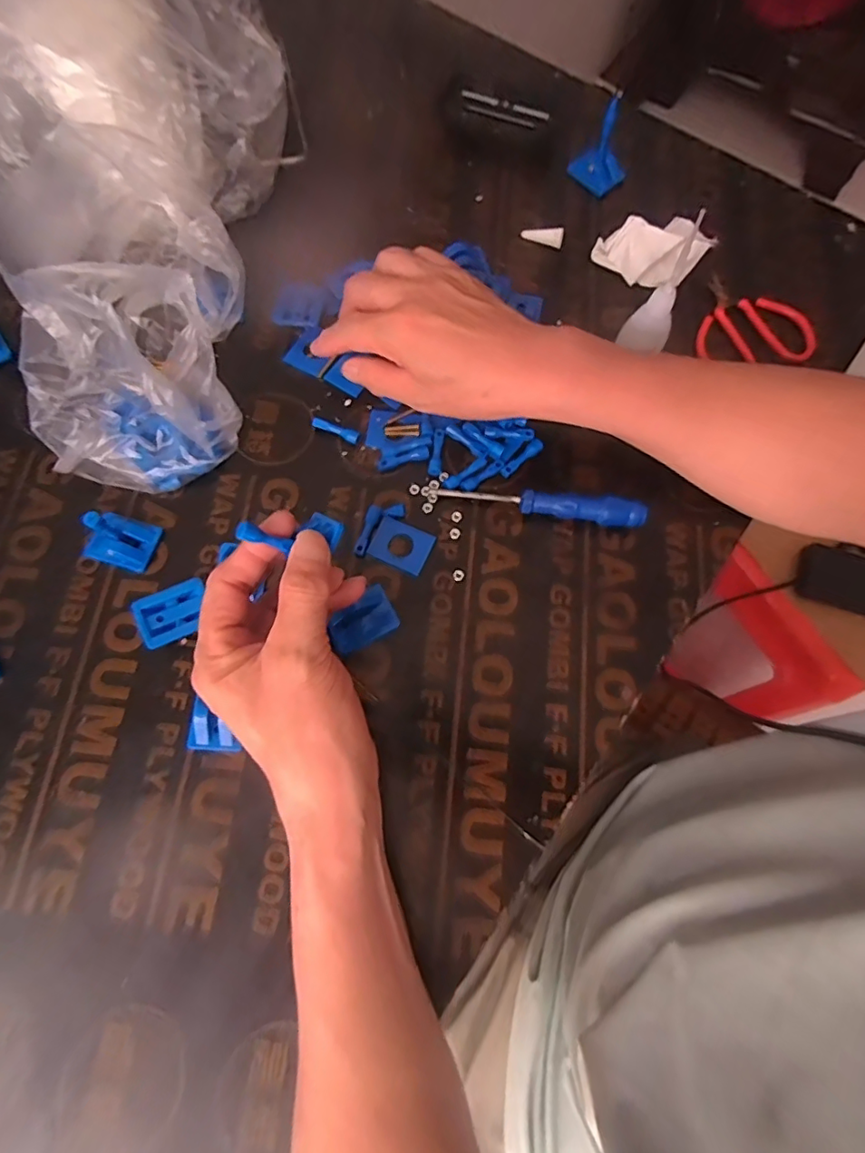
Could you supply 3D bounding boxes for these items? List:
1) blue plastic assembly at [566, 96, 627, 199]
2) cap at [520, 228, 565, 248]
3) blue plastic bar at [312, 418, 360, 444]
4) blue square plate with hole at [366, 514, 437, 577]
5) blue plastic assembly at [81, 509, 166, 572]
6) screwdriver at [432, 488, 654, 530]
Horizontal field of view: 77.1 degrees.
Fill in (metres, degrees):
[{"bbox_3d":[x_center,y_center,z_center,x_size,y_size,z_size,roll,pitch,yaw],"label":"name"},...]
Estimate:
[{"bbox_3d":[0.153,-0.380,0.474,0.032,0.059,0.043,-39,78,-12],"label":"blue plastic assembly"},{"bbox_3d":[0.095,-0.295,0.469,0.036,0.012,0.012,19,74,4],"label":"cap"},{"bbox_3d":[-0.072,-0.110,0.408,0.038,0.008,0.009,22,74,5],"label":"blue plastic bar"},{"bbox_3d":[-0.022,-0.023,0.385,0.041,0.004,0.032,24,74,5],"label":"blue square plate with hole"},{"bbox_3d":[-0.215,-0.030,0.360,0.046,0.043,0.035,17,74,4],"label":"blue plastic assembly"},{"bbox_3d":[0.076,-0.051,0.389,0.150,0.019,0.017,6,73,0],"label":"screwdriver"}]

